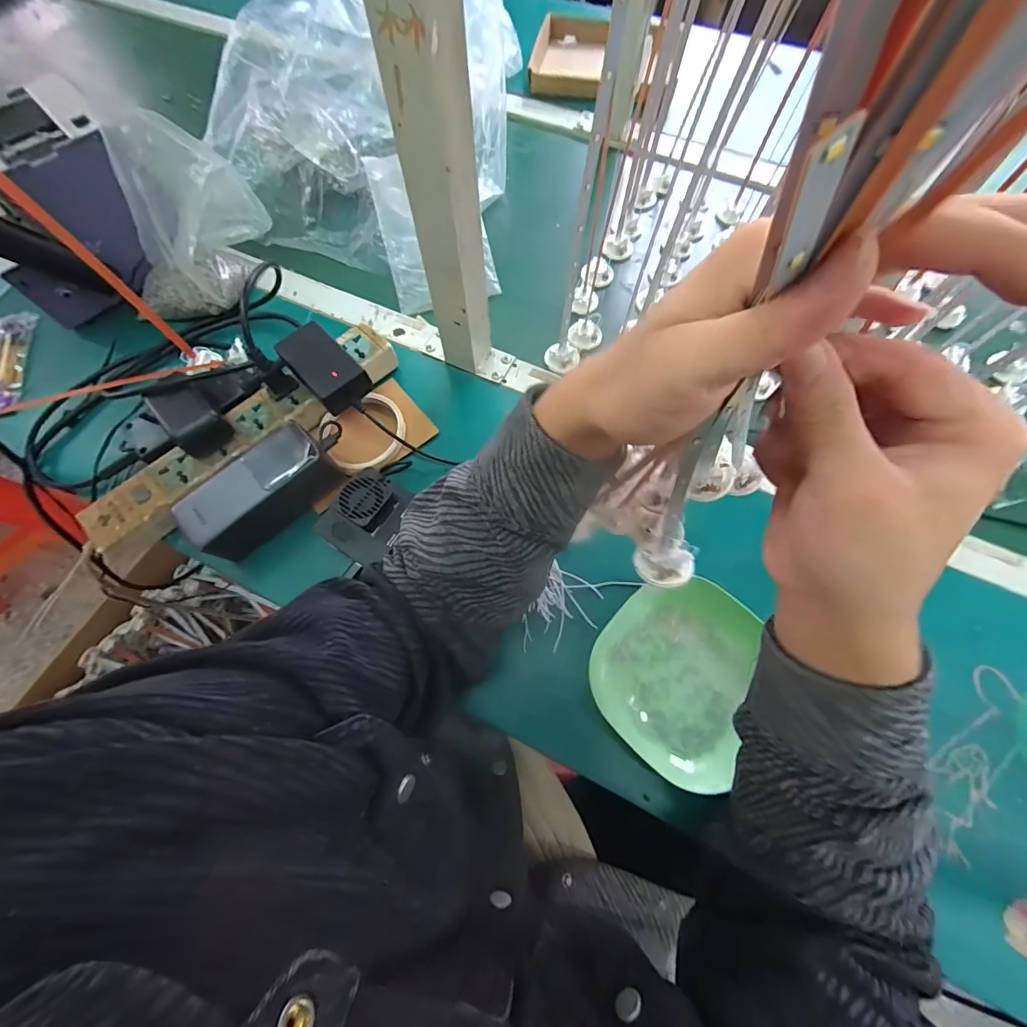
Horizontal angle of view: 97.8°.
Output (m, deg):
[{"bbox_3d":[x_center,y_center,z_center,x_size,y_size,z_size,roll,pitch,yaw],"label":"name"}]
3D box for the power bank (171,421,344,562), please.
[{"bbox_3d":[-0.227,-0.019,0.404,0.132,0.062,0.059,-37,72,-13],"label":"power bank"}]

